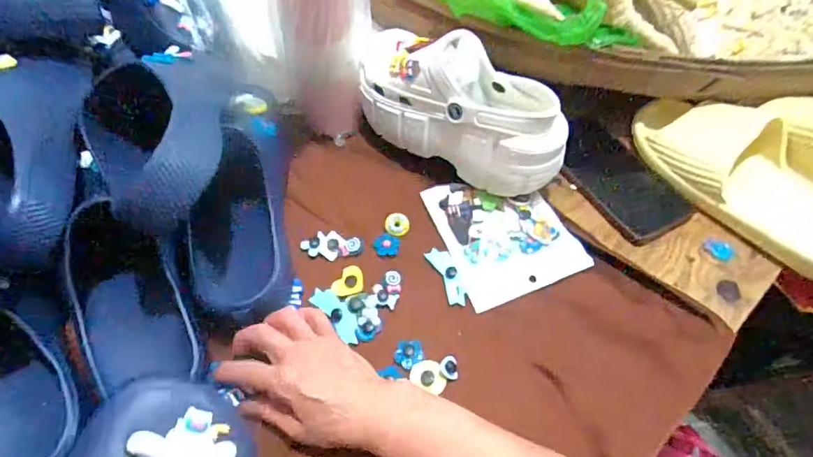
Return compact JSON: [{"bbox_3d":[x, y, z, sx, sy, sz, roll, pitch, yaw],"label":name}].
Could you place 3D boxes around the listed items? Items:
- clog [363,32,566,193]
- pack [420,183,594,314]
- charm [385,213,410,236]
[{"bbox_3d":[0.047,-0.129,0.506,0.241,0.089,0.096,35,64,21],"label":"clog"},{"bbox_3d":[0.093,-0.002,0.494,0.116,0.015,0.139,-21,62,-4],"label":"pack"},{"bbox_3d":[-0.009,-0.004,0.506,0.024,0.004,0.026,0,57,0],"label":"charm"}]

